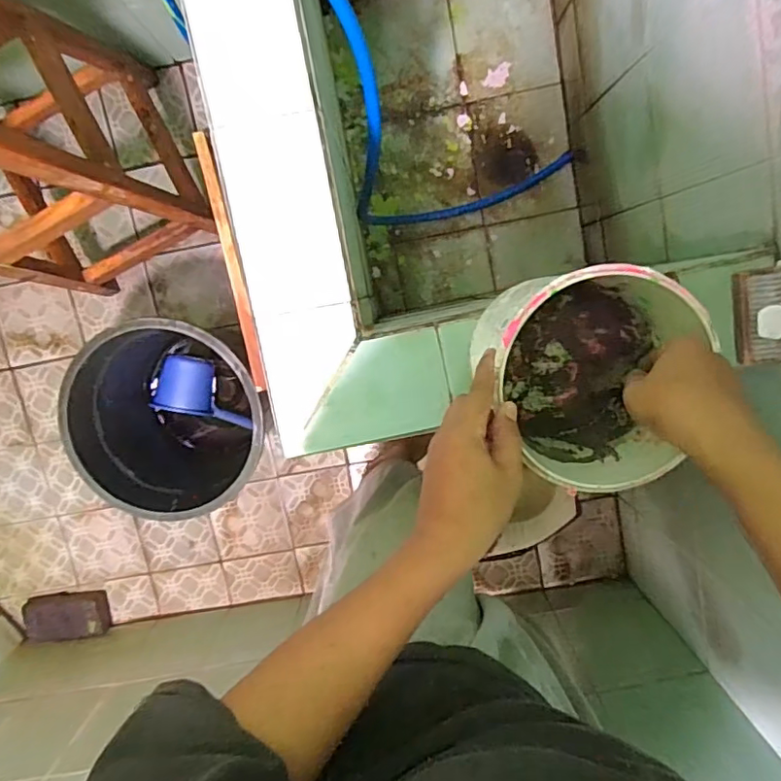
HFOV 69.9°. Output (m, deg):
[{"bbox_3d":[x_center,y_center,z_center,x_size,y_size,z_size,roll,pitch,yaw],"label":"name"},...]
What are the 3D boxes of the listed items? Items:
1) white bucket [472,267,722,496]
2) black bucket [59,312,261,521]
[{"bbox_3d":[0.170,-0.023,0.538,0.165,0.193,0.181,0,100,1],"label":"white bucket"},{"bbox_3d":[-0.463,0.038,1.266,0.379,0.401,0.386,0,100,1],"label":"black bucket"}]

